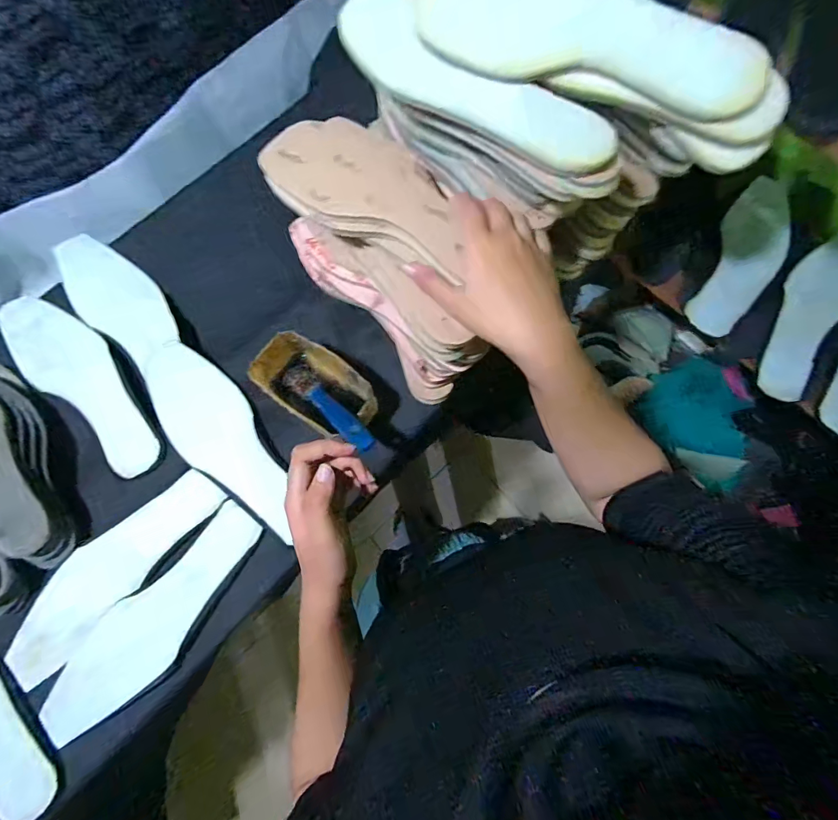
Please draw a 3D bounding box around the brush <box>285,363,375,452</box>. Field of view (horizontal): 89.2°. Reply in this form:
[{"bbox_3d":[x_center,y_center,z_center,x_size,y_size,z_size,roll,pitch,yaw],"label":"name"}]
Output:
[{"bbox_3d":[-0.097,-0.007,0.444,0.028,0.008,0.165,-43,51,-11],"label":"brush"}]

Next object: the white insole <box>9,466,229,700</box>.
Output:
[{"bbox_3d":[-0.321,0.164,0.442,0.069,0.012,0.258,44,85,4],"label":"white insole"}]

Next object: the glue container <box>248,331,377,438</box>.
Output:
[{"bbox_3d":[-0.110,-0.021,0.463,0.131,0.058,0.078,35,77,8],"label":"glue container"}]

